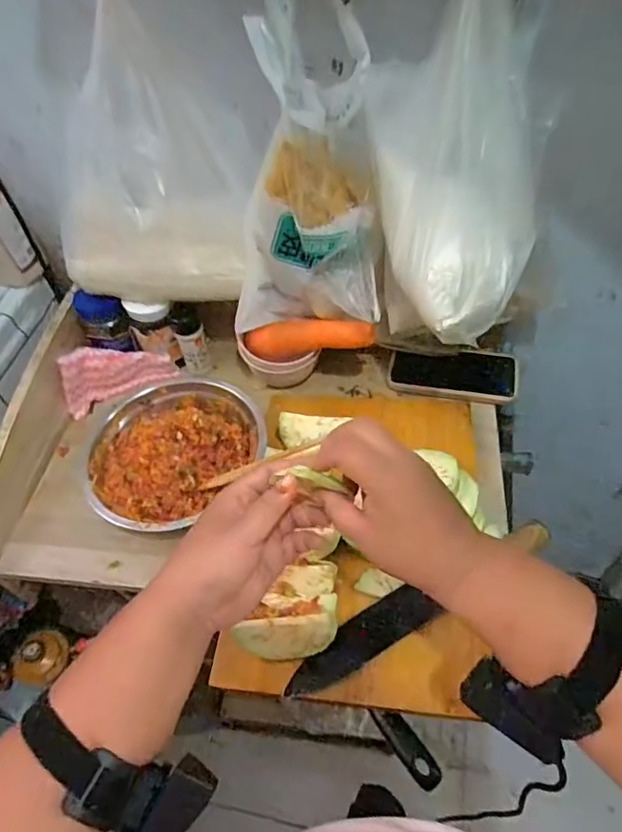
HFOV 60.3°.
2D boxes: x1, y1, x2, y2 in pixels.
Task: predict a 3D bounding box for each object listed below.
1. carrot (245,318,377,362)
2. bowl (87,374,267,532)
[{"bbox_3d":[-0.001,-0.097,0.673,0.175,0.040,0.037,-1,50,27],"label":"carrot"},{"bbox_3d":[-0.169,0.038,0.644,0.197,0.052,0.183,-3,52,4],"label":"bowl"}]

